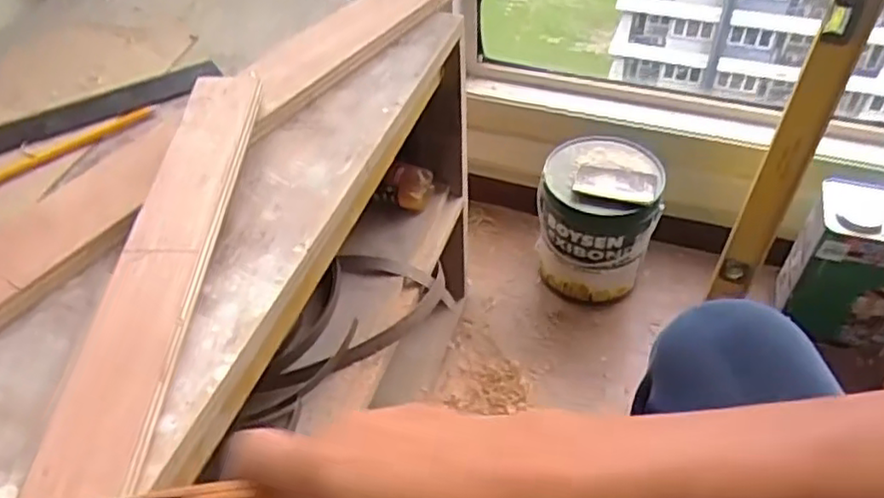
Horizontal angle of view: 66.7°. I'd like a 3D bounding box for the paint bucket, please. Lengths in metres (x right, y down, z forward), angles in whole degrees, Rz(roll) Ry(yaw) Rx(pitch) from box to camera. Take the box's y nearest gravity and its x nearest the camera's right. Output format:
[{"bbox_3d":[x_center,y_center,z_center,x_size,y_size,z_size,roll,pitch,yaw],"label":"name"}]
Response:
[{"bbox_3d":[0.239,-0.040,1.058,0.166,0.226,0.173,-1,46,1],"label":"paint bucket"}]

